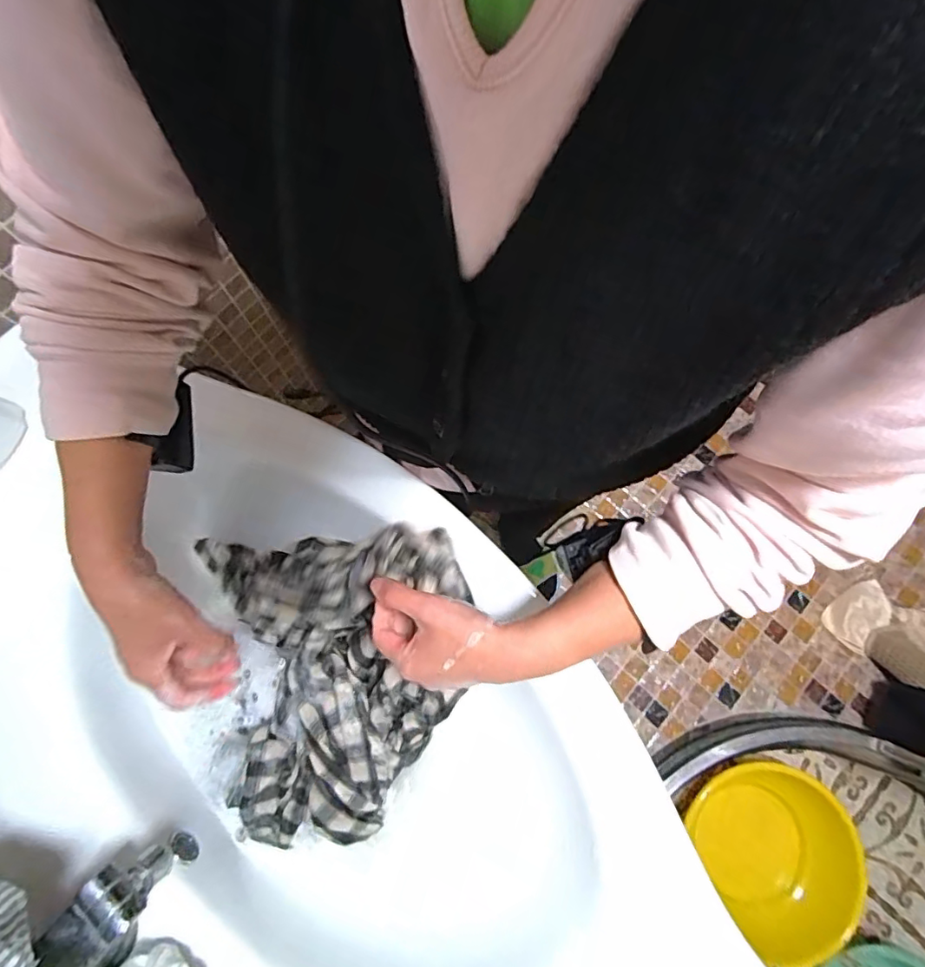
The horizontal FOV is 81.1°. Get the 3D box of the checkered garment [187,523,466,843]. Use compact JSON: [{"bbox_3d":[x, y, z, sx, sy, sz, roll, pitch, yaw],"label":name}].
[{"bbox_3d":[-0.128,0.194,0.502,0.229,0.153,0.283,3,76,0],"label":"checkered garment"}]

